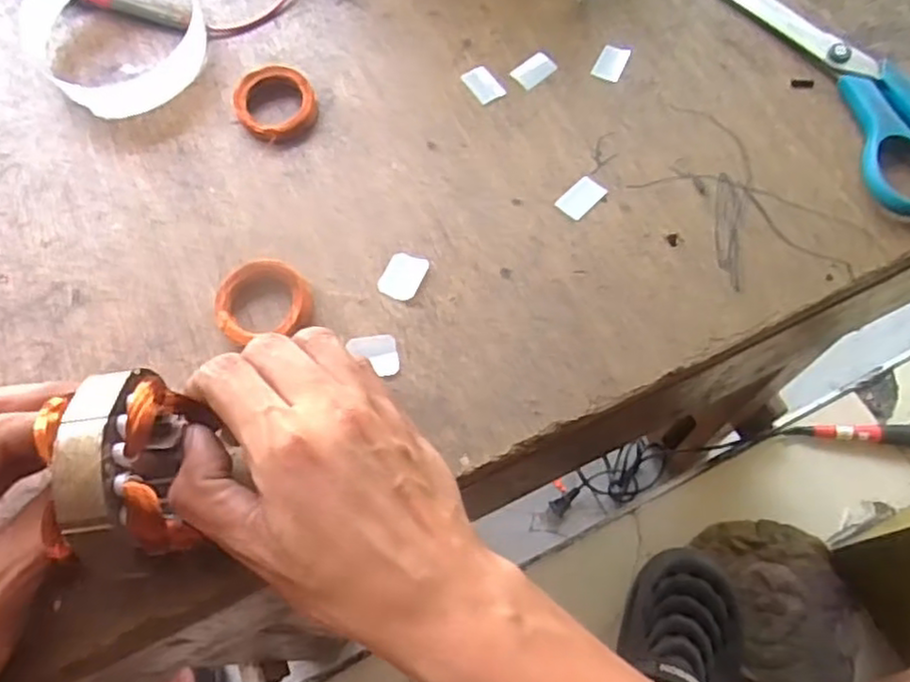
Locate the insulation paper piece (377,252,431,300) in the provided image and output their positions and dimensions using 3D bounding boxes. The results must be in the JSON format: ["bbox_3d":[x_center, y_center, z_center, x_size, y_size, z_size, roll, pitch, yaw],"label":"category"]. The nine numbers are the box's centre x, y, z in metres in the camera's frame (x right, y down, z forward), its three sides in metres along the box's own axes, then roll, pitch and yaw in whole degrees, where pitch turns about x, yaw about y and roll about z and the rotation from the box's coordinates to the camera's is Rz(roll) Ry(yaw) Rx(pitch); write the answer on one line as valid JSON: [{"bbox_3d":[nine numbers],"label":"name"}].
[{"bbox_3d":[-0.026,-0.033,0.348,0.020,0.004,0.024,22,69,10],"label":"insulation paper piece"}]

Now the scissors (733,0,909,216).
[{"bbox_3d":[0.219,-0.146,0.380,0.076,0.014,0.227,-23,69,-8],"label":"scissors"}]

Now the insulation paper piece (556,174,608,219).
[{"bbox_3d":[0.067,-0.076,0.364,0.016,0.004,0.026,41,74,16],"label":"insulation paper piece"}]

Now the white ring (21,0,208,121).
[{"bbox_3d":[-0.192,-0.182,0.395,0.096,0.039,0.093,0,67,1],"label":"white ring"}]

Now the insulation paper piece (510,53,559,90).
[{"bbox_3d":[0.045,-0.156,0.397,0.025,0.004,0.017,-40,72,-14],"label":"insulation paper piece"}]

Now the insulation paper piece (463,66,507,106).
[{"bbox_3d":[0.016,-0.146,0.393,0.017,0.004,0.024,-32,70,-12],"label":"insulation paper piece"}]

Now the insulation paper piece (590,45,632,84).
[{"bbox_3d":[0.090,-0.159,0.398,0.016,0.004,0.022,23,70,11],"label":"insulation paper piece"}]

